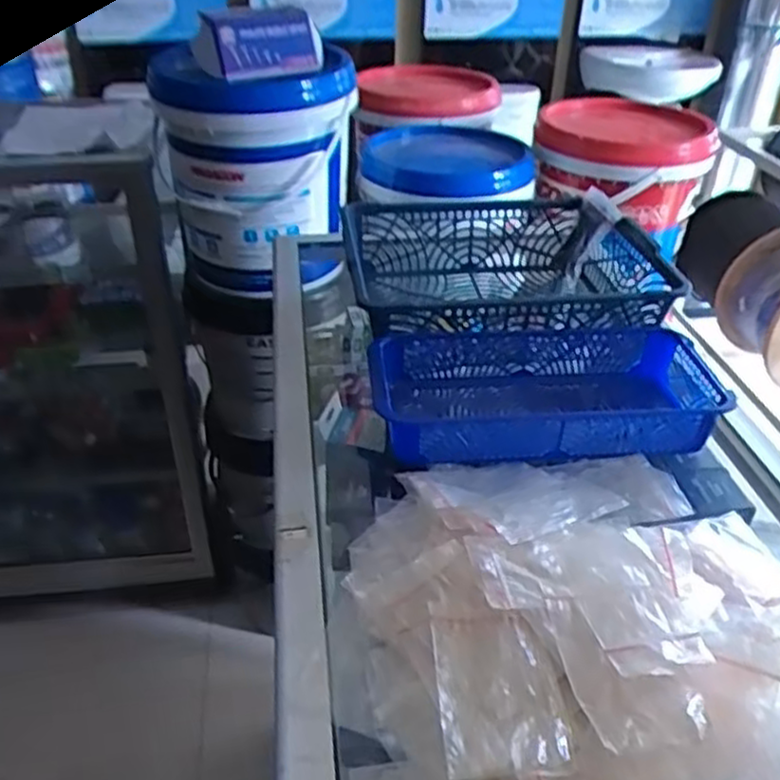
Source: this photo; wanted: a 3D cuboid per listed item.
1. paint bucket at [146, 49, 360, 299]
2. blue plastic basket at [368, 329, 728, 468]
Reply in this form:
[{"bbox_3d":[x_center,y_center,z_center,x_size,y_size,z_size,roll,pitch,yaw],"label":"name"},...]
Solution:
[{"bbox_3d":[-0.213,-0.367,1.185,0.276,0.337,0.312,-7,35,-12],"label":"paint bucket"},{"bbox_3d":[0.123,0.007,0.599,0.271,0.068,0.129,-3,34,-6],"label":"blue plastic basket"}]

